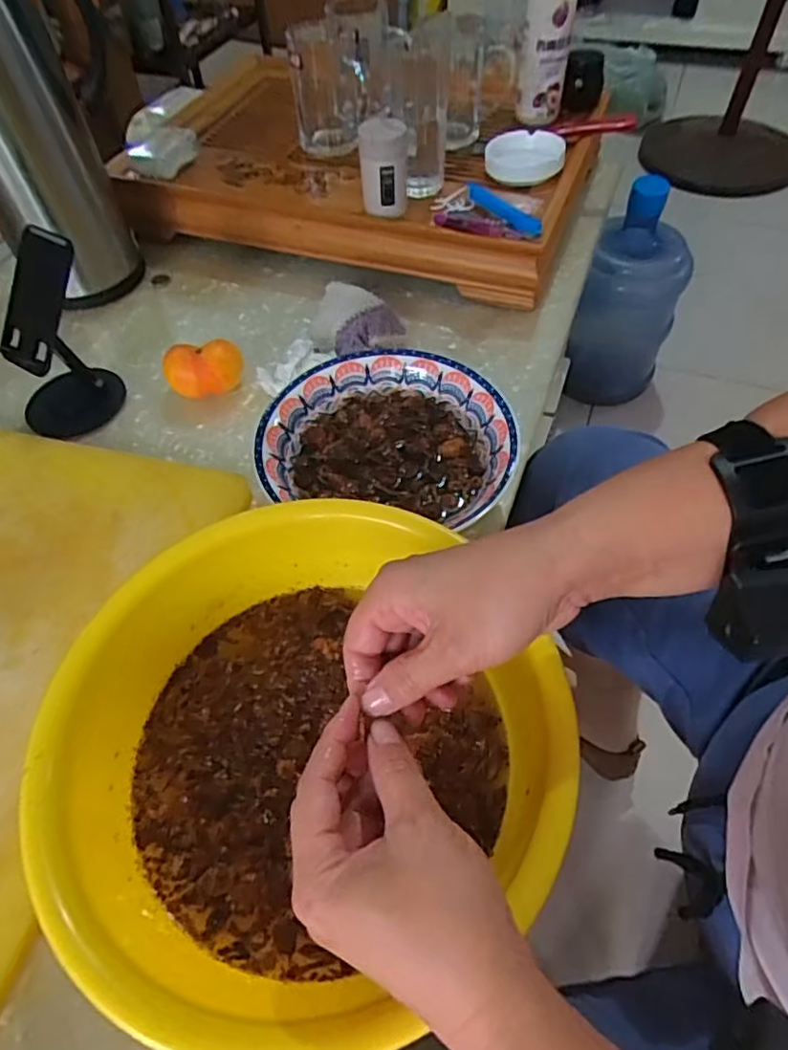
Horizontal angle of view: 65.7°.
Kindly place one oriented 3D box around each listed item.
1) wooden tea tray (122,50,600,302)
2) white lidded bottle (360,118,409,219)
[{"bbox_3d":[-0.046,-0.454,0.771,0.525,0.072,0.334,15,57,12],"label":"wooden tea tray"},{"bbox_3d":[-0.011,-0.375,0.636,0.047,0.081,0.056,-3,55,0],"label":"white lidded bottle"}]

